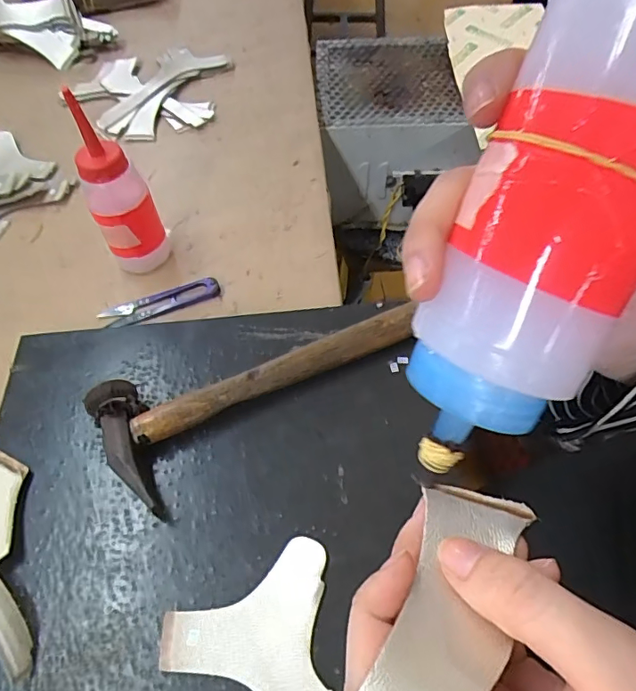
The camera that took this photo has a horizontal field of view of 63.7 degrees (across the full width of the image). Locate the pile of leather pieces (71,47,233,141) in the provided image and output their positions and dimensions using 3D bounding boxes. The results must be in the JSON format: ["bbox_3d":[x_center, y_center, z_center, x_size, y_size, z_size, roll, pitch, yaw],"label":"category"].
[{"bbox_3d":[-0.199,-0.315,0.632,0.186,0.016,0.176,-14,56,-9],"label":"pile of leather pieces"}]

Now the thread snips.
[{"bbox_3d":[-0.135,-0.038,0.438,0.100,0.009,0.024,-17,56,-11],"label":"thread snips"}]

